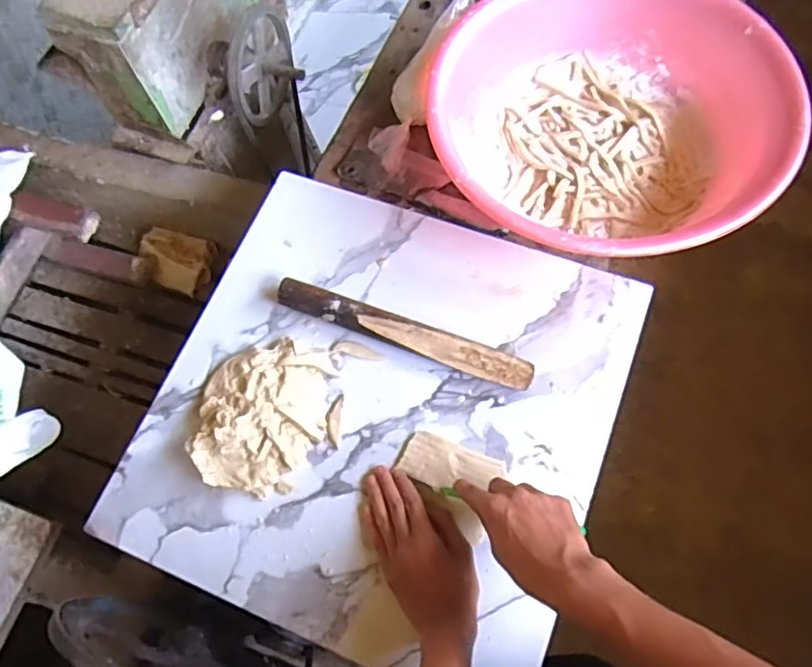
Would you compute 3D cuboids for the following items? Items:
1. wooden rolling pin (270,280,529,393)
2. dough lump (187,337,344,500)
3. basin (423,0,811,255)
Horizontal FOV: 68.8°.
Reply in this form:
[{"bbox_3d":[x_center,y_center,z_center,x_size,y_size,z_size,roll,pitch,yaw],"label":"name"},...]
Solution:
[{"bbox_3d":[-0.004,0.001,0.682,0.302,0.035,0.032,20,70,10],"label":"wooden rolling pin"},{"bbox_3d":[-0.153,0.087,0.652,0.155,0.043,0.169,-2,67,2],"label":"dough lump"},{"bbox_3d":[0.241,-0.256,0.732,0.409,0.109,0.395,-1,67,2],"label":"basin"}]

